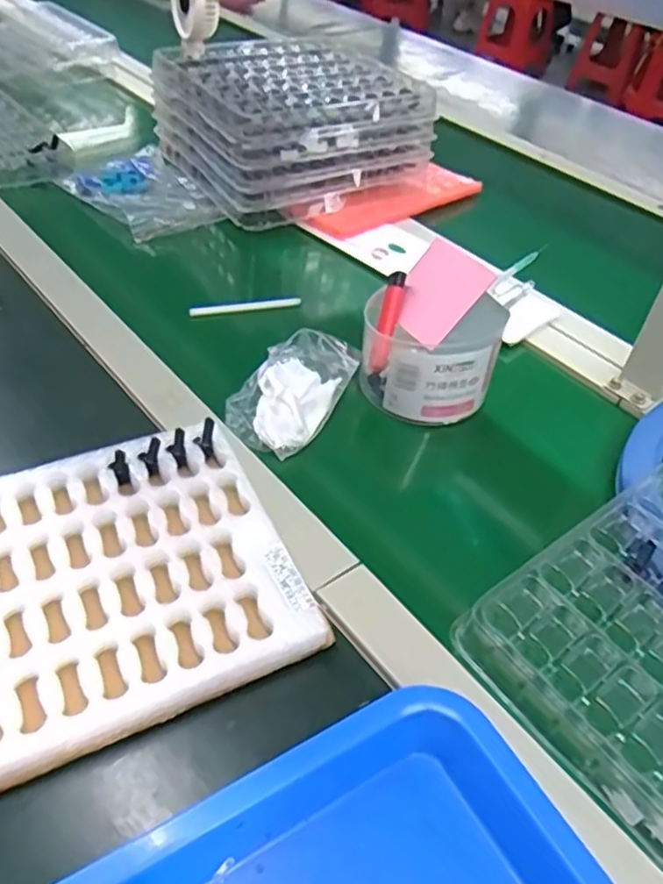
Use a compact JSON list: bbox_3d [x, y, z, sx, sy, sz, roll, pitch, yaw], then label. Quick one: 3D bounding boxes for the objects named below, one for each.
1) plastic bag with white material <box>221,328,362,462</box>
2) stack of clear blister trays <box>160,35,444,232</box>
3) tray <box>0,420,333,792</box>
[{"bbox_3d":[-0.032,-0.043,0.566,0.074,0.029,0.123,21,45,15],"label":"plastic bag with white material"},{"bbox_3d":[-0.054,-0.393,0.862,0.258,0.108,0.262,-22,50,-27],"label":"stack of clear blister trays"},{"bbox_3d":[-0.165,0.091,0.408,0.270,0.029,0.190,-17,49,-21],"label":"tray"}]

